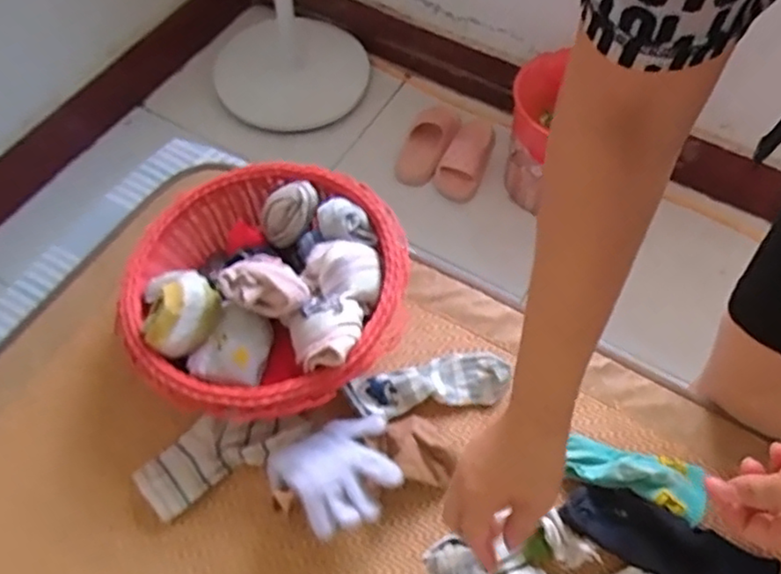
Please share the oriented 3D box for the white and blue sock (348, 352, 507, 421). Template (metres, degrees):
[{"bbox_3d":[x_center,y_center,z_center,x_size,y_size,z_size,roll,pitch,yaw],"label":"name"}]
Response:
[{"bbox_3d":[0.040,0.101,0.661,0.159,0.024,0.050,-9,61,-6],"label":"white and blue sock"}]

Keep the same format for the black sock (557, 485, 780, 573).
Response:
[{"bbox_3d":[0.254,0.238,0.594,0.187,0.022,0.060,24,63,12],"label":"black sock"}]

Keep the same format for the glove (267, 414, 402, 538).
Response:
[{"bbox_3d":[-0.050,0.166,0.583,0.109,0.035,0.096,-21,63,-13],"label":"glove"}]

